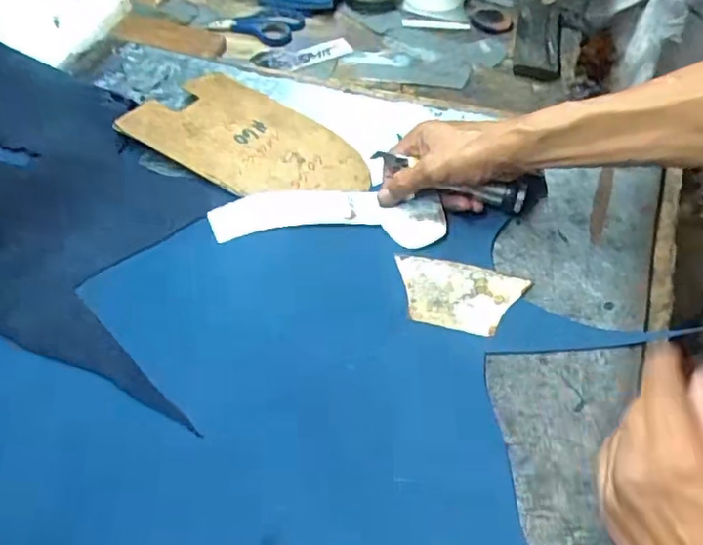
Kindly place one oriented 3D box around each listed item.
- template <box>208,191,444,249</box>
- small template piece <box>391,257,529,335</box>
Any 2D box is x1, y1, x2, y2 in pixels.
[{"bbox_3d":[-0.021,-0.052,0.540,0.208,0.012,0.055,2,66,3],"label":"template"},{"bbox_3d":[0.090,0.019,0.497,0.107,0.004,0.064,11,55,9],"label":"small template piece"}]

